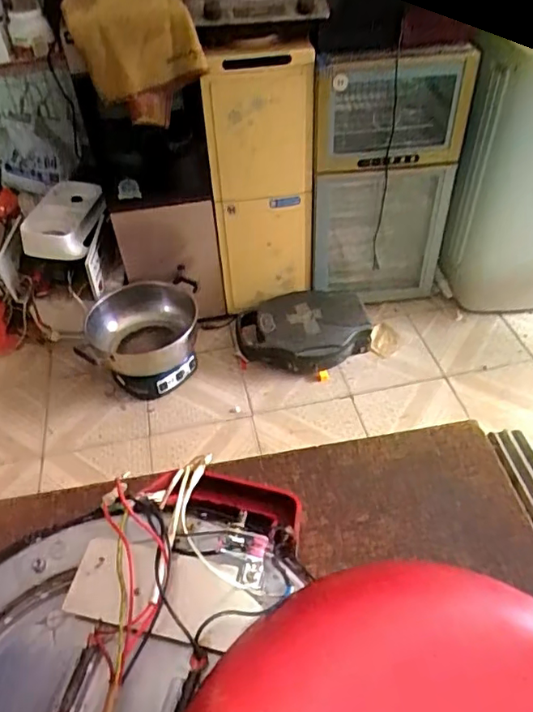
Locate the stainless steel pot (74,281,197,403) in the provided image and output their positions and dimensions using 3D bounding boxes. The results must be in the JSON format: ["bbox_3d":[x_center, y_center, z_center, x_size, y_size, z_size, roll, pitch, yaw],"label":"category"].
[{"bbox_3d":[-0.381,-0.035,1.711,0.345,0.205,0.299,-5,46,-2],"label":"stainless steel pot"}]

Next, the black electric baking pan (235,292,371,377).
[{"bbox_3d":[0.114,-0.093,1.768,0.403,0.156,0.313,-13,47,-9],"label":"black electric baking pan"}]

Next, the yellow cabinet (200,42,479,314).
[{"bbox_3d":[0.206,-0.569,1.755,0.729,0.791,0.426,-3,46,0],"label":"yellow cabinet"}]

